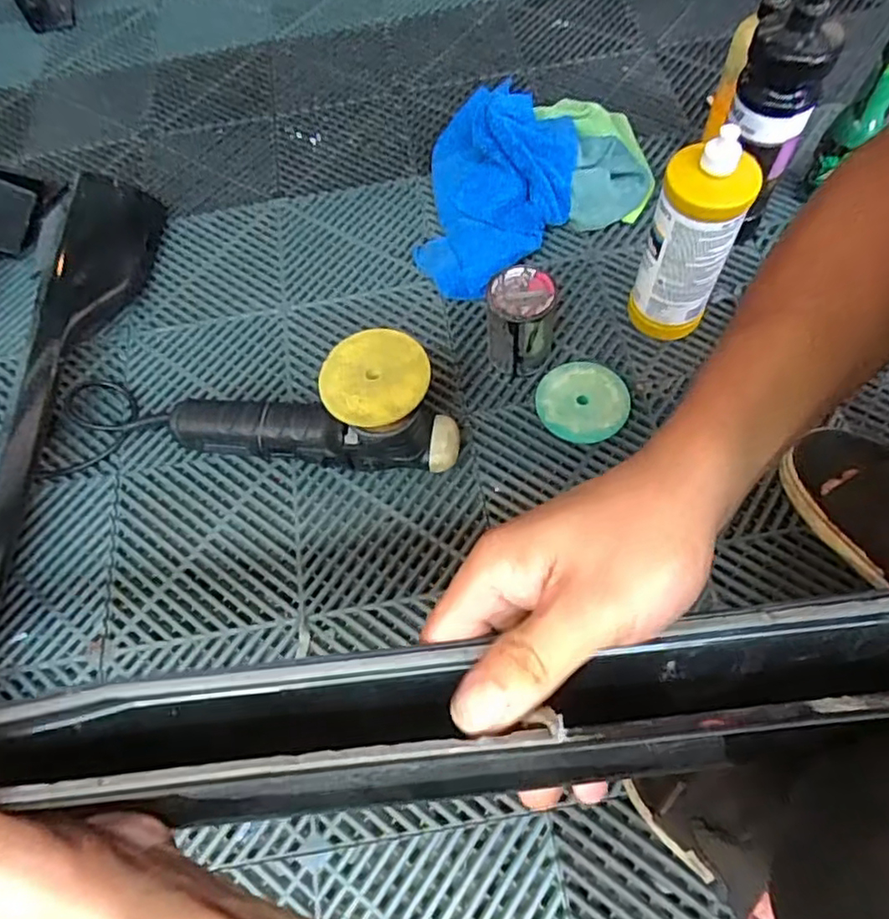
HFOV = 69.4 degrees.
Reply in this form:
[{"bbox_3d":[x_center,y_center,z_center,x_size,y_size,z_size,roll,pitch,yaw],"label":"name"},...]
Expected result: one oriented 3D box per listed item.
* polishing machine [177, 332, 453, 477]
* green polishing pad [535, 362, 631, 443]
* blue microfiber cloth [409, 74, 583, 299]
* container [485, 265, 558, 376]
[{"bbox_3d":[-0.141,-0.053,0.657,0.309,0.154,0.099,5,64,6],"label":"polishing machine"},{"bbox_3d":[0.150,-0.060,0.703,0.093,0.029,0.093,-43,68,-16],"label":"green polishing pad"},{"bbox_3d":[0.069,-0.360,0.837,0.190,0.100,0.307,7,64,7],"label":"blue microfiber cloth"},{"bbox_3d":[0.086,-0.151,0.720,0.072,0.108,0.074,-1,63,3],"label":"container"}]

